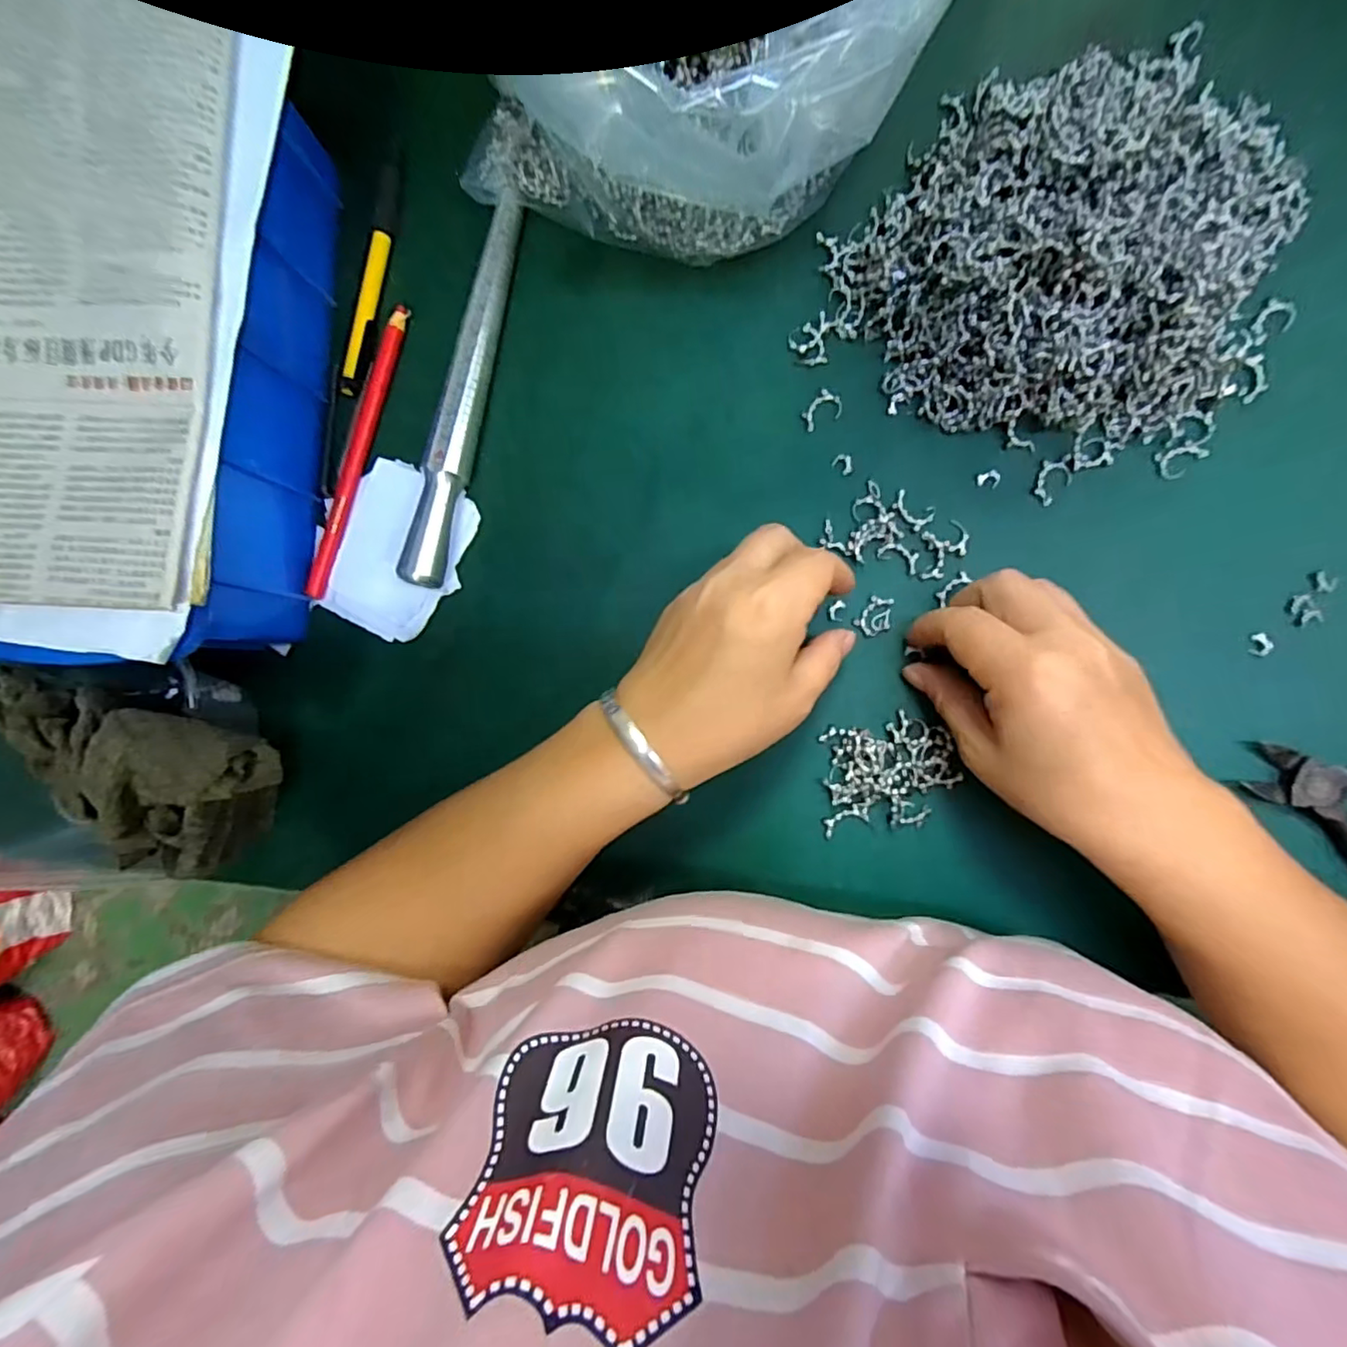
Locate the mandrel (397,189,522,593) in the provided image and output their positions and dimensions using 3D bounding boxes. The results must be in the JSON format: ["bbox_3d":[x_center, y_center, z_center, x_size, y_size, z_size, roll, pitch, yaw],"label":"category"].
[{"bbox_3d":[-0.108,-0.148,0.317,0.018,0.023,0.207,14,90,6],"label":"mandrel"}]

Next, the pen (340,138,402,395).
[{"bbox_3d":[-0.165,-0.223,0.335,0.013,0.009,0.139,10,89,6],"label":"pen"}]

